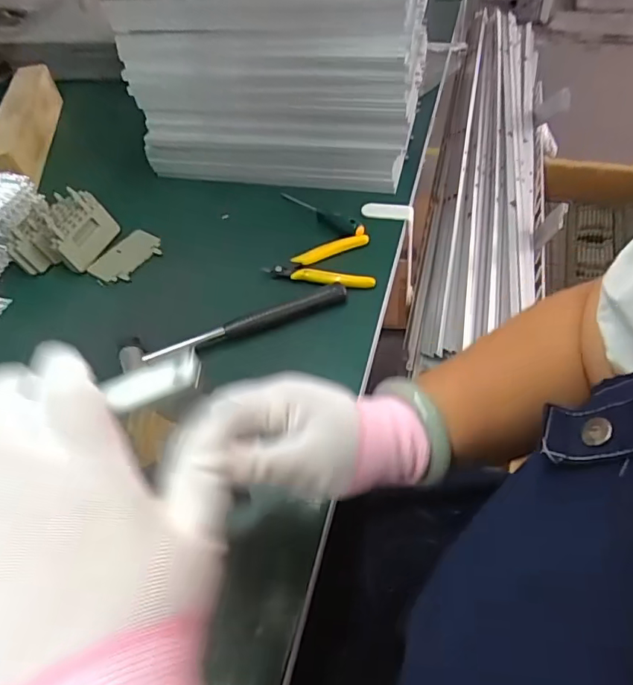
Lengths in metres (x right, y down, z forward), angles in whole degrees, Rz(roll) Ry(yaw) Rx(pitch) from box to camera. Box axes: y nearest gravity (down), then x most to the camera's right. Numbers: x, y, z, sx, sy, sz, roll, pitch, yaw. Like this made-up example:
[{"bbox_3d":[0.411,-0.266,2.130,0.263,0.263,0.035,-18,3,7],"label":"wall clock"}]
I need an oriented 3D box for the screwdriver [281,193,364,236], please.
[{"bbox_3d":[0.004,-0.163,0.642,0.017,0.017,0.141,-39,57,-23],"label":"screwdriver"}]

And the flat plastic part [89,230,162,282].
[{"bbox_3d":[-0.231,-0.106,0.636,0.057,0.011,0.085,26,58,25],"label":"flat plastic part"}]

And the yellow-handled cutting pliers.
[{"bbox_3d":[0.002,-0.088,0.586,0.118,0.009,0.074,-5,50,2],"label":"yellow-handled cutting pliers"}]

